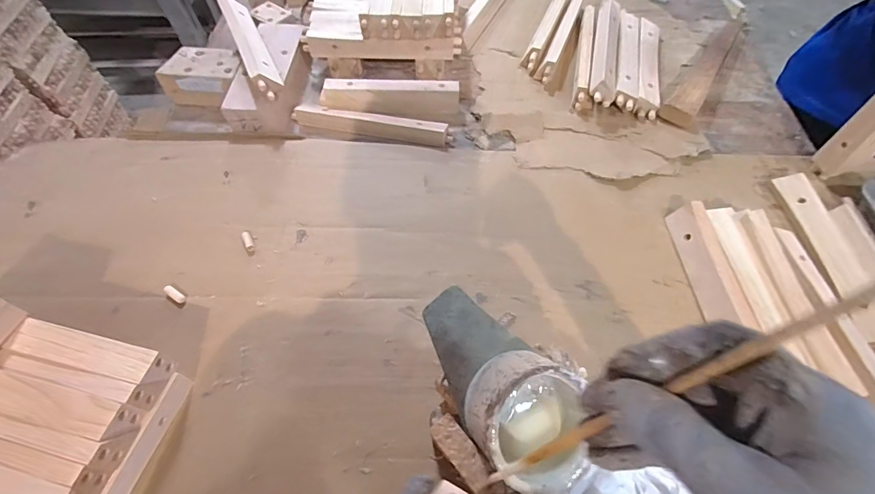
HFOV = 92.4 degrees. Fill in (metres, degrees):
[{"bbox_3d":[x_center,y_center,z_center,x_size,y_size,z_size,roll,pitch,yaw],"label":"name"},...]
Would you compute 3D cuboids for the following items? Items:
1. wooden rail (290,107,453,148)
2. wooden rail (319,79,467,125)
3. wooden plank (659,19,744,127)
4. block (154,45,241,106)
[{"bbox_3d":[-0.109,-0.201,0.685,0.257,0.030,0.031,10,58,6],"label":"wooden rail"},{"bbox_3d":[-0.075,-0.247,0.704,0.239,0.047,0.048,0,58,0],"label":"wooden rail"},{"bbox_3d":[0.486,-0.331,0.763,0.051,0.032,0.363,30,62,17],"label":"wooden plank"},{"bbox_3d":[-0.397,-0.290,0.722,0.129,0.066,0.088,8,58,5],"label":"block"}]

